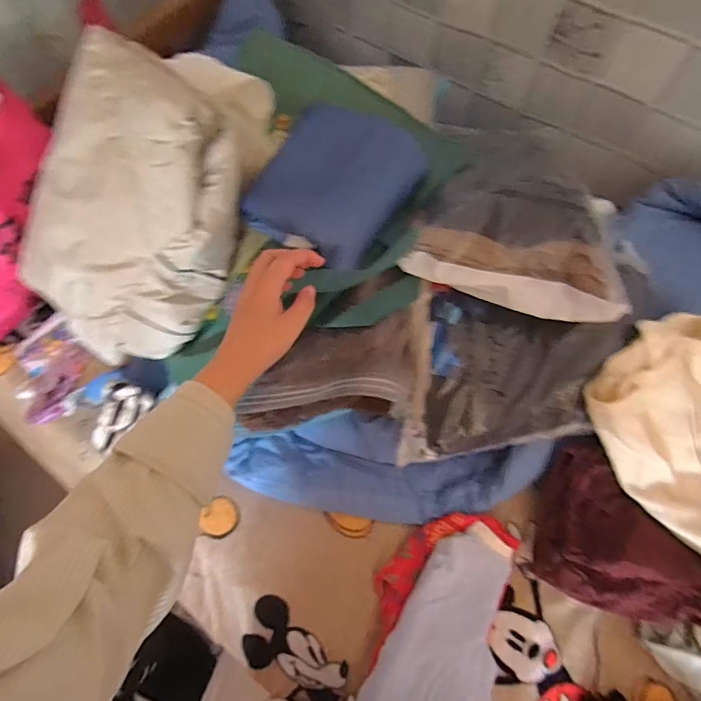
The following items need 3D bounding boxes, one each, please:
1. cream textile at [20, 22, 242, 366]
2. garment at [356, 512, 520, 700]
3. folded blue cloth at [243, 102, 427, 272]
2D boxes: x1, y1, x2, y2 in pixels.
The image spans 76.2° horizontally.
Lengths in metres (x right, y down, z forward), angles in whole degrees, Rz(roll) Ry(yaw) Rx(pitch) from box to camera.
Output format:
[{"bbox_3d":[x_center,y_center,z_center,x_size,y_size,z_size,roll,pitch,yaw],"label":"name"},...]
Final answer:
[{"bbox_3d":[-0.261,-0.141,0.539,0.254,0.100,0.354,40,116,-1],"label":"cream textile"},{"bbox_3d":[0.107,0.391,0.574,0.170,0.045,0.352,13,70,7],"label":"garment"},{"bbox_3d":[-0.019,-0.192,0.517,0.151,0.044,0.196,27,72,12],"label":"folded blue cloth"}]

